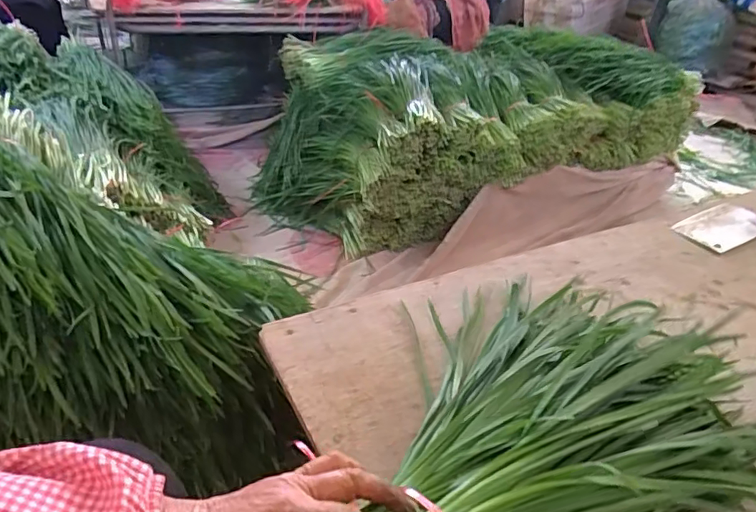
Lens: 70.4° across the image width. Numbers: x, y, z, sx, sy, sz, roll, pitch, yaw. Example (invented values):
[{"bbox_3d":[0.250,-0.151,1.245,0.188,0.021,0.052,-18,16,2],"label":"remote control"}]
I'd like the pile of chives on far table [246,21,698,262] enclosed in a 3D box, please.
[{"bbox_3d":[0.234,-0.436,1.642,1.185,0.396,0.704,-9,36,-19],"label":"pile of chives on far table"}]

